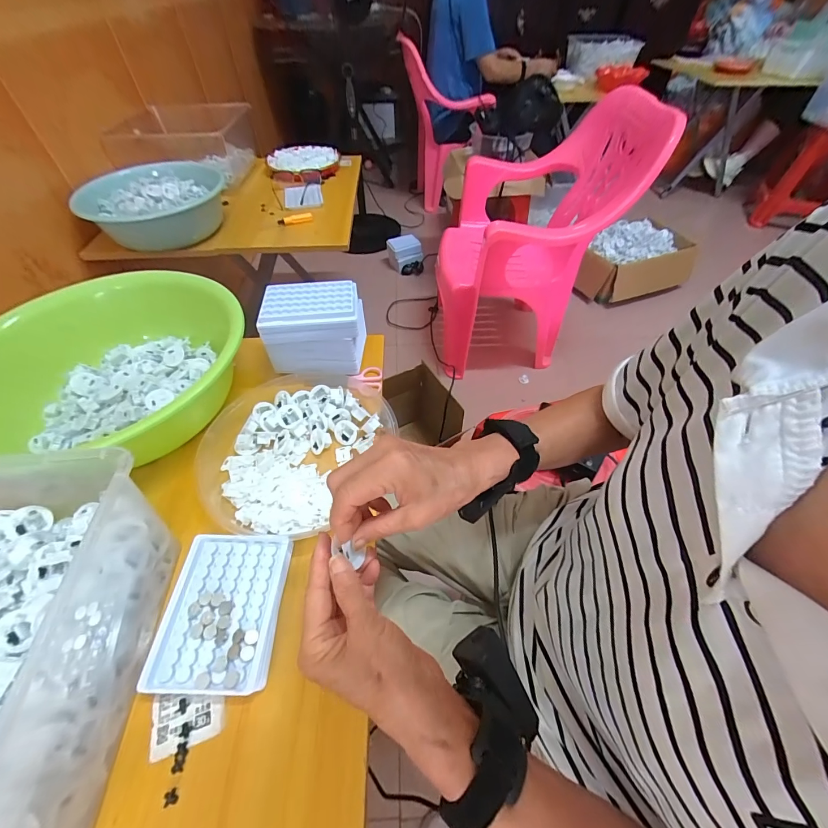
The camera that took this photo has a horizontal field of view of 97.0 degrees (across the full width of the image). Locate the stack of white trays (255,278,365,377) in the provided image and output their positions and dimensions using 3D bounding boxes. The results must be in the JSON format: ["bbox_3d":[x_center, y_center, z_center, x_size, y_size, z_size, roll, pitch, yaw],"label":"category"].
[{"bbox_3d":[-0.138,-0.125,0.533,0.138,0.097,0.098,-4,52,-2],"label":"stack of white trays"}]

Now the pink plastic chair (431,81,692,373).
[{"bbox_3d":[0.318,-0.517,1.133,0.492,0.640,0.547,-6,52,-3],"label":"pink plastic chair"}]

